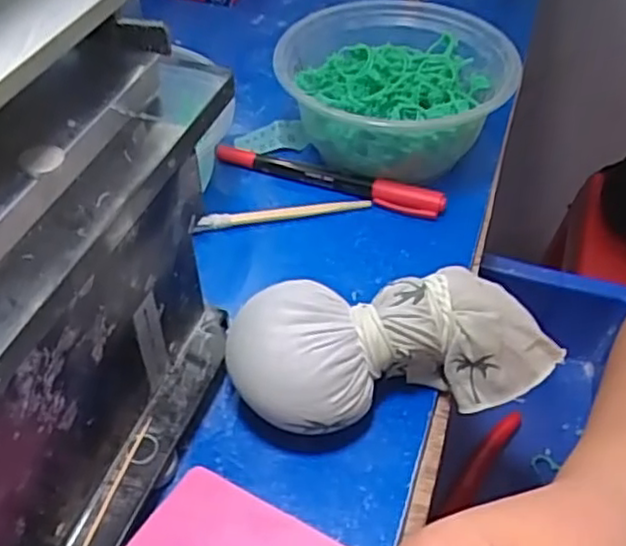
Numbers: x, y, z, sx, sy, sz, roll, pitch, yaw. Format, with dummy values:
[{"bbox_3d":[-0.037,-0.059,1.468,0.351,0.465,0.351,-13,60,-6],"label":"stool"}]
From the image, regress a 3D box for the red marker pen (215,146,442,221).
[{"bbox_3d":[0.009,-0.056,0.405,0.137,0.015,0.012,17,49,15],"label":"red marker pen"}]

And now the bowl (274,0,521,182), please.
[{"bbox_3d":[0.048,-0.104,0.421,0.129,0.065,0.132,0,46,0],"label":"bowl"}]

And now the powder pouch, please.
[{"bbox_3d":[0.038,0.034,0.303,0.146,0.046,0.059,-7,47,-8],"label":"powder pouch"}]

